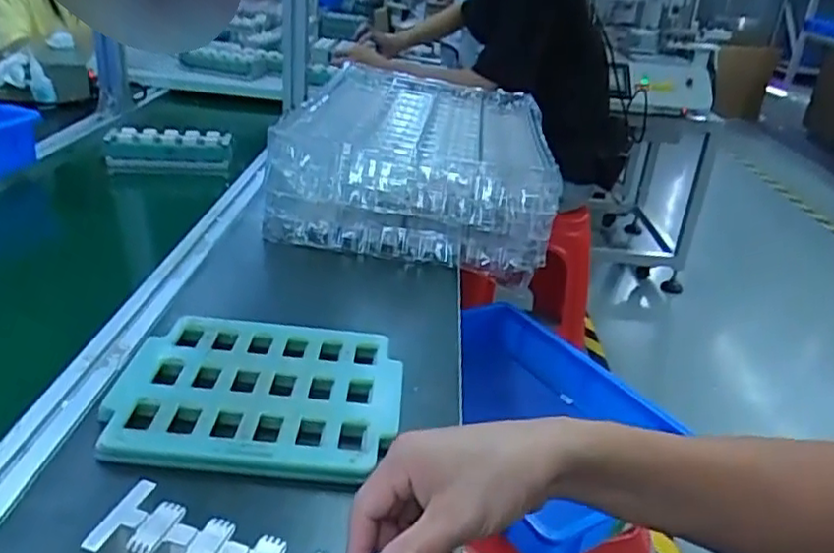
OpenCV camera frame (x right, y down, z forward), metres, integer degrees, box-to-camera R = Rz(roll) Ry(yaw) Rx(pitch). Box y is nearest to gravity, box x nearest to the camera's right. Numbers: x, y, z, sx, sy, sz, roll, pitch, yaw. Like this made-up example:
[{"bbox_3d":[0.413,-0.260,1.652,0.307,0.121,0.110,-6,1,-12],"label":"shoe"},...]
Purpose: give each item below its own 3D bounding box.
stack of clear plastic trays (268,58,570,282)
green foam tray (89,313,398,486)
[{"bbox_3d":[0.010,-0.194,1.007,0.347,0.113,0.522,7,27,2],"label":"stack of clear plastic trays"},{"bbox_3d":[-0.127,0.094,0.546,0.220,0.021,0.174,5,27,-2],"label":"green foam tray"}]

